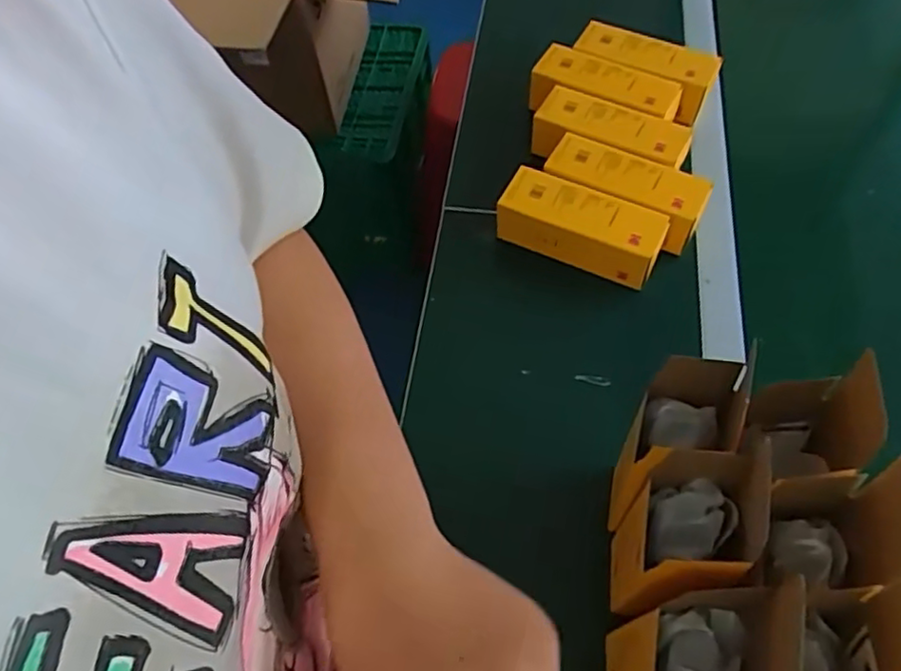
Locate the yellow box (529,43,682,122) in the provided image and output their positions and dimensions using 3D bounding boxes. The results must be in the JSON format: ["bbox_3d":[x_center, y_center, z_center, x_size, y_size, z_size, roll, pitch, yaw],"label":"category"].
[{"bbox_3d":[0.195,-0.305,0.818,0.181,0.047,0.073,27,64,18],"label":"yellow box"}]

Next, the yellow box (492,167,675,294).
[{"bbox_3d":[0.143,-0.121,0.719,0.177,0.058,0.066,24,63,16],"label":"yellow box"}]

